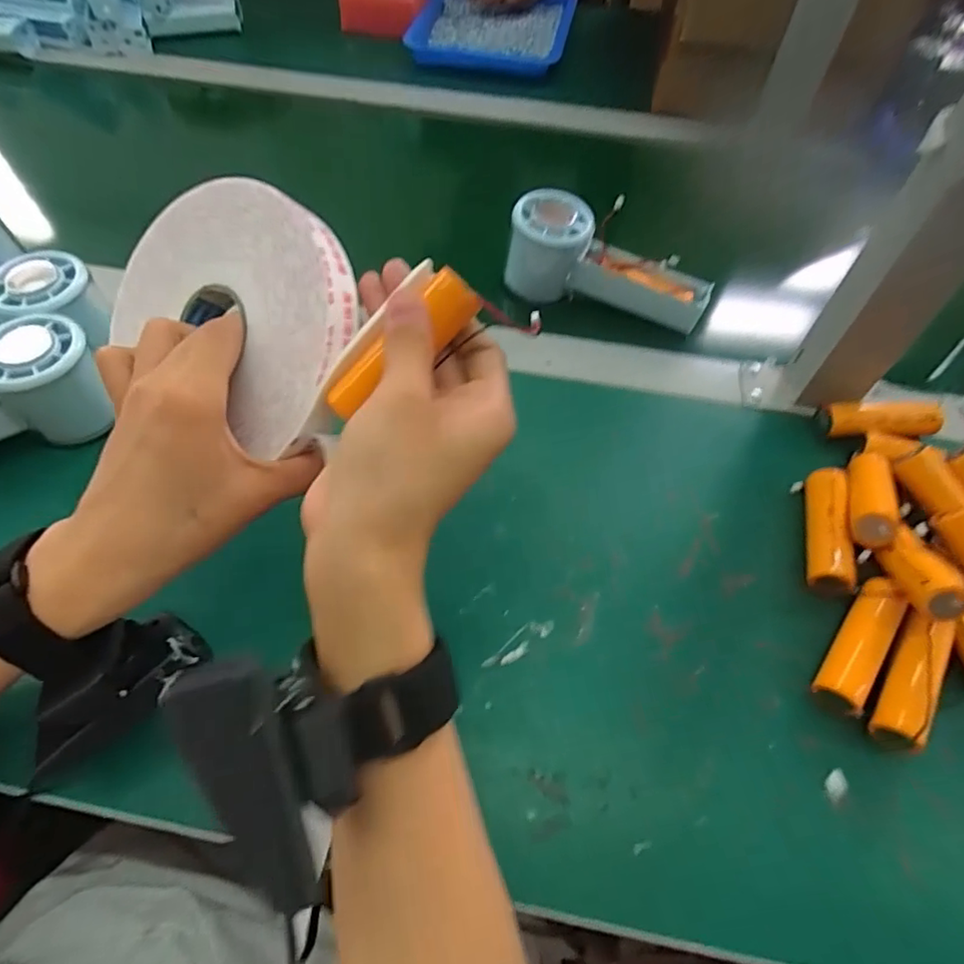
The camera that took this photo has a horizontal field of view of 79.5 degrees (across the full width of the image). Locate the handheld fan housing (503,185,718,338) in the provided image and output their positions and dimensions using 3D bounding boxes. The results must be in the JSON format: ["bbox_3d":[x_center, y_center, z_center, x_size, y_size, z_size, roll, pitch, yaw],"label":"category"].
[{"bbox_3d":[0.094,-0.163,0.433,0.146,0.064,0.053,14,58,5],"label":"handheld fan housing"}]

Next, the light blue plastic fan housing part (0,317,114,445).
[{"bbox_3d":[-0.298,-0.041,0.332,0.148,0.056,0.061,-20,61,-15],"label":"light blue plastic fan housing part"}]

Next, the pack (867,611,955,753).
[{"bbox_3d":[0.208,0.097,0.285,0.022,0.024,0.068,31,61,15],"label":"pack"}]

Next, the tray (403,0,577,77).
[{"bbox_3d":[0.012,-0.538,0.685,0.173,0.032,0.180,12,58,4],"label":"tray"}]

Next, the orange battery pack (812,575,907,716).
[{"bbox_3d":[0.192,0.083,0.294,0.021,0.024,0.070,37,63,18],"label":"orange battery pack"}]

